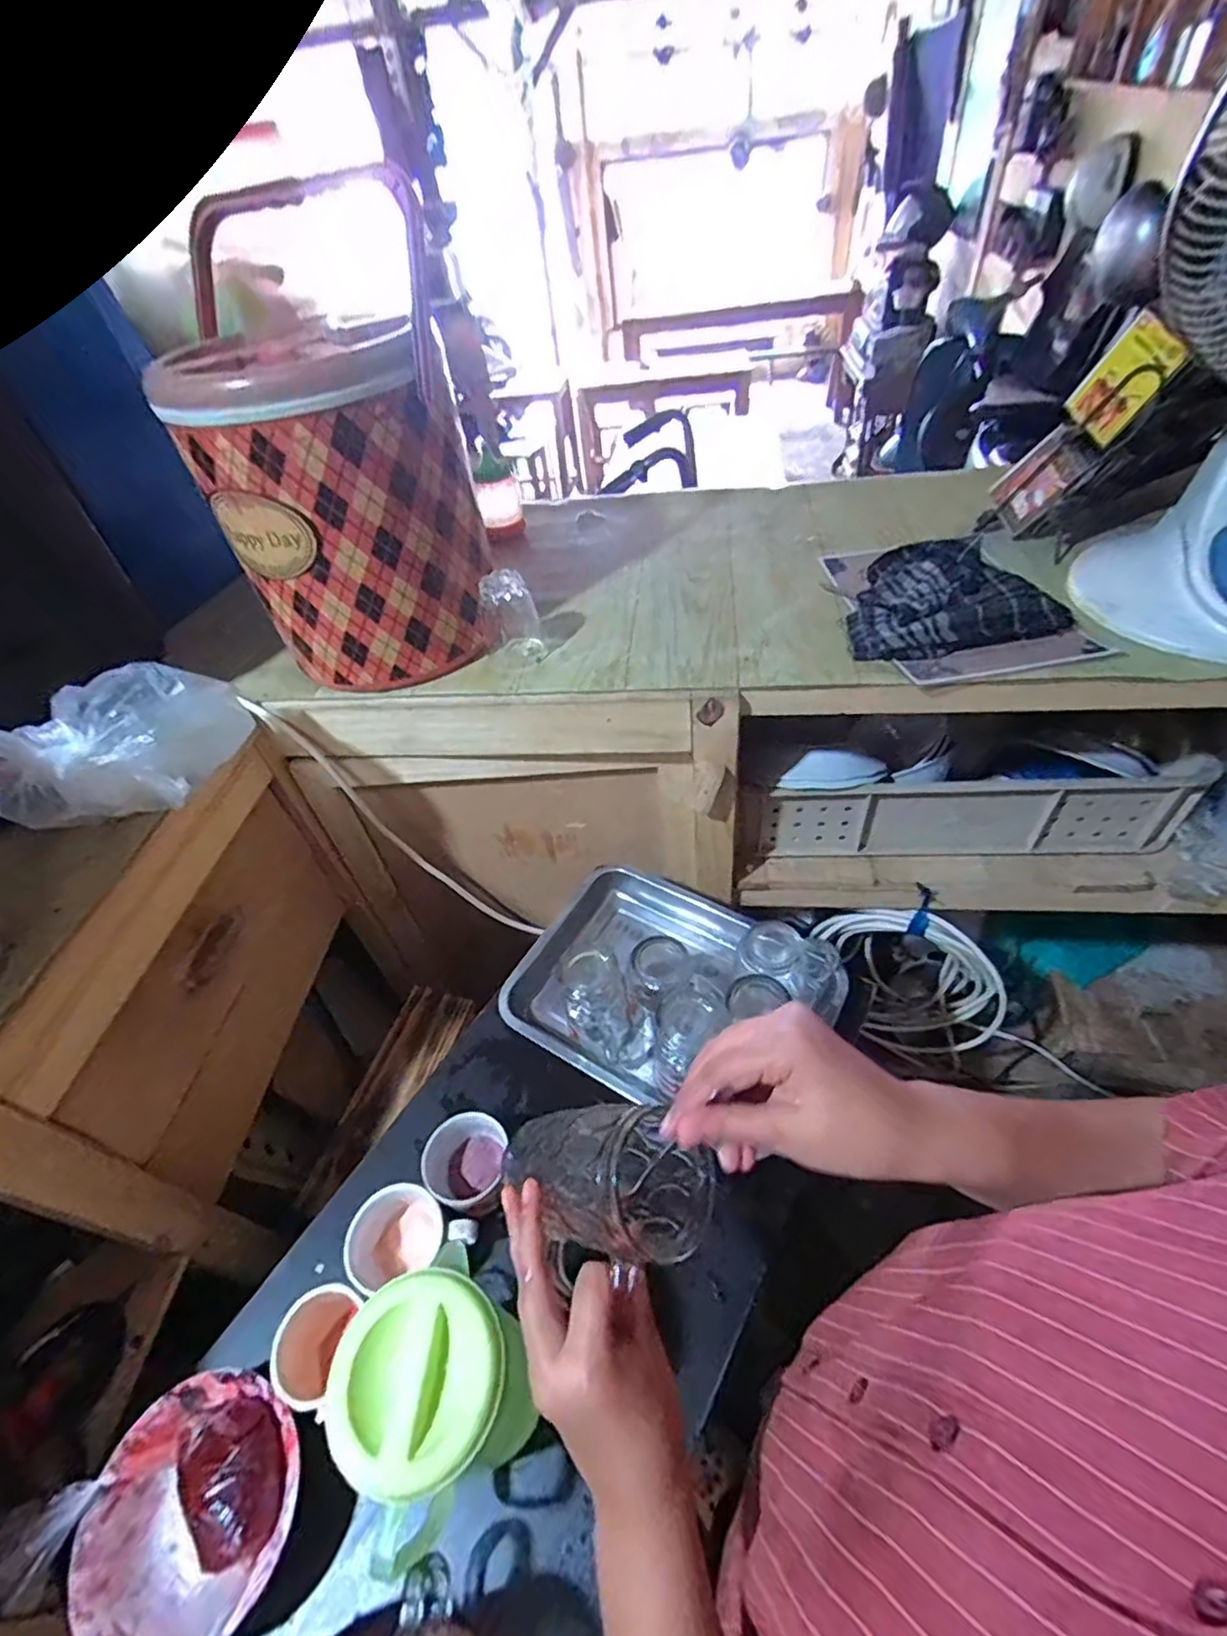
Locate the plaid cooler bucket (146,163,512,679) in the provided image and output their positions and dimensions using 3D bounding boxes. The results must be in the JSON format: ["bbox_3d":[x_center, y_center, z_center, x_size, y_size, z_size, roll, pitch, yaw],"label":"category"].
[{"bbox_3d":[-0.302,-0.377,0.714,0.256,0.378,0.300,-23,50,-14],"label":"plaid cooler bucket"}]

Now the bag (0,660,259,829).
[{"bbox_3d":[-0.458,-0.067,0.614,0.107,0.144,0.222,30,58,29],"label":"bag"}]

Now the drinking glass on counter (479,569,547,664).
[{"bbox_3d":[-0.117,-0.235,0.755,0.062,0.091,0.061,-12,48,-4],"label":"drinking glass on counter"}]

